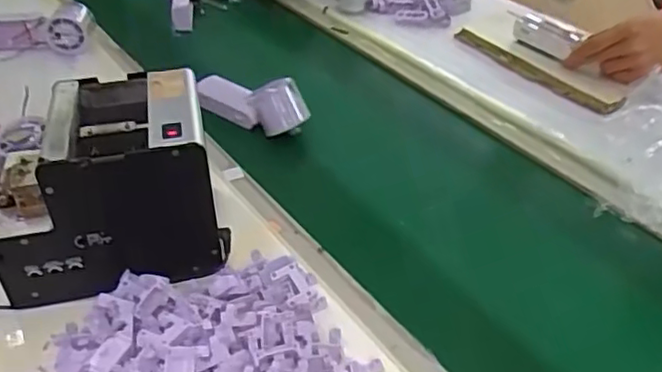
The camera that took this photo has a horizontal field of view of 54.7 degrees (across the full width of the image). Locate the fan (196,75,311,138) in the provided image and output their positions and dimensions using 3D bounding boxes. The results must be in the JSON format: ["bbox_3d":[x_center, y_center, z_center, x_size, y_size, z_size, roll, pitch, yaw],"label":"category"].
[{"bbox_3d":[-0.106,-0.114,0.820,0.163,0.070,0.042,23,42,24],"label":"fan"}]

